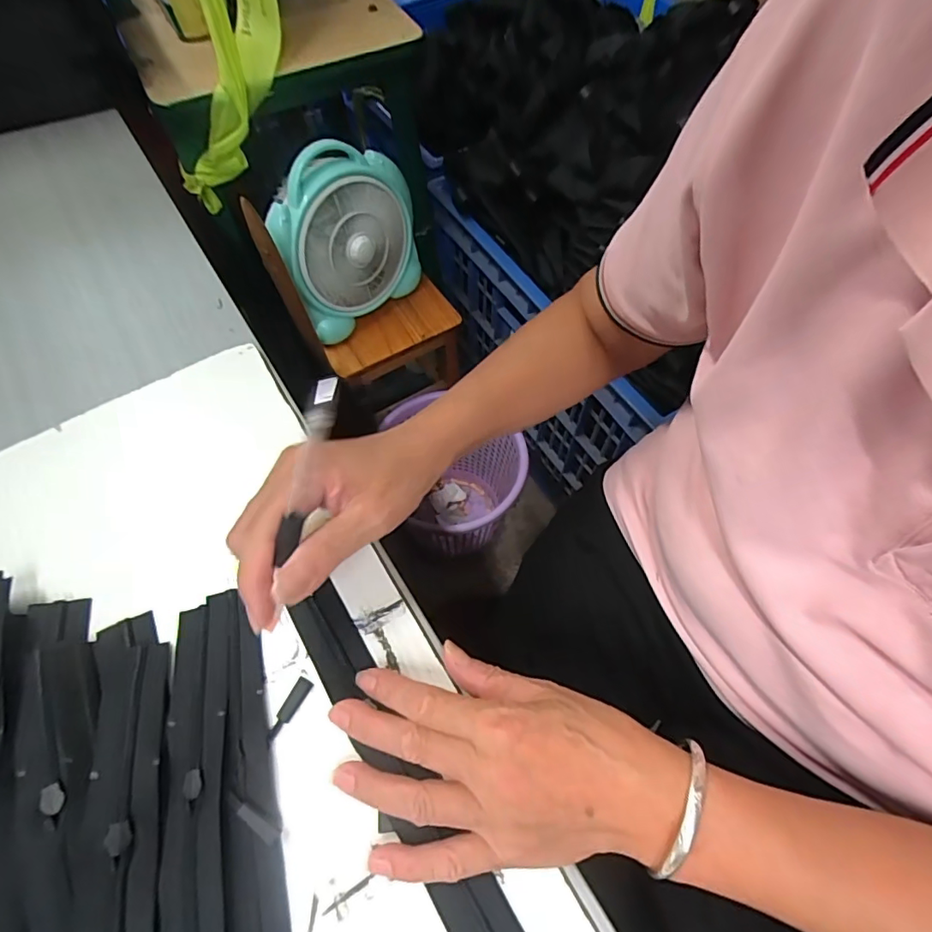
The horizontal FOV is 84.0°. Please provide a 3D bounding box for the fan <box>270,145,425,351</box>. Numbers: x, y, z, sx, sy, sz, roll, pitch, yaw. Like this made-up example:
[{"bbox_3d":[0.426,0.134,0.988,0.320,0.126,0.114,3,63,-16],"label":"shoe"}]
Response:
[{"bbox_3d":[-0.162,-0.319,0.764,0.211,0.243,0.099,-23,64,-12],"label":"fan"}]

